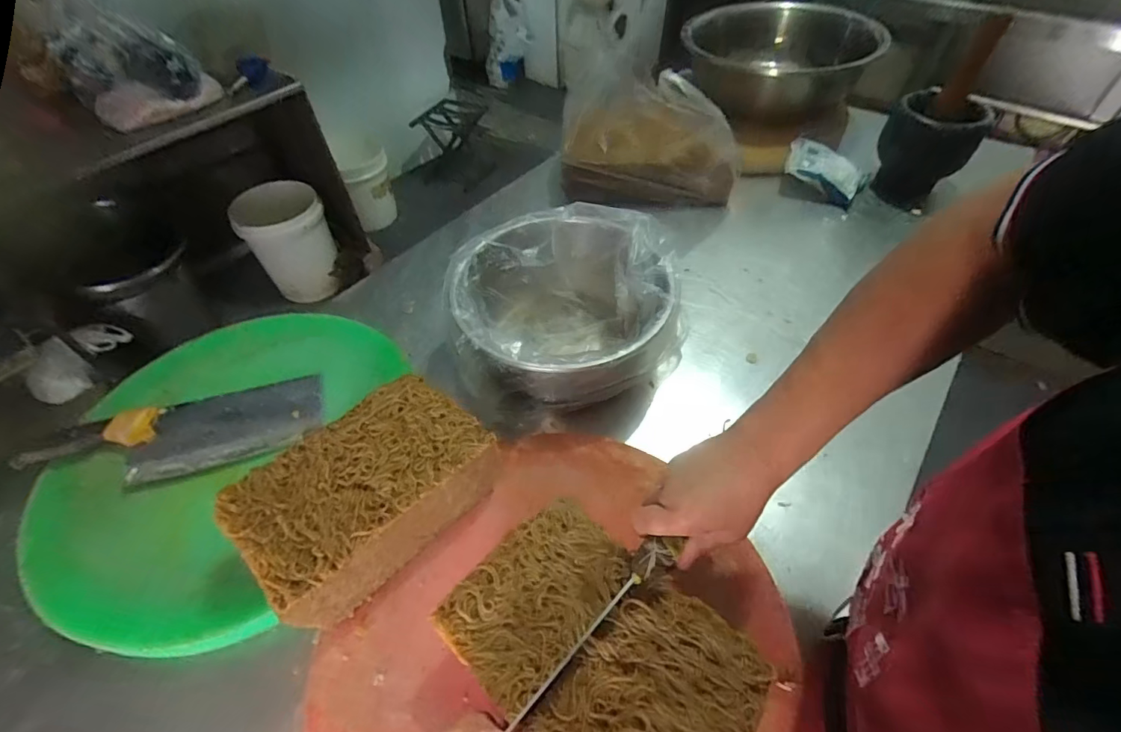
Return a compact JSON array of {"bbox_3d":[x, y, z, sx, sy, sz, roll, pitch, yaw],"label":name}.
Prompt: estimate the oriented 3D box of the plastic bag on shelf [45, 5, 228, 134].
[{"bbox_3d":[-1.085,-0.768,1.228,0.134,0.225,0.282,35,60,26],"label":"plastic bag on shelf"}]

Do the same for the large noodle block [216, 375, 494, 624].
[{"bbox_3d":[-0.183,0.118,0.471,0.216,0.078,0.138,-37,59,-25],"label":"large noodle block"}]

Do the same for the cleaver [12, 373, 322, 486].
[{"bbox_3d":[-0.444,0.081,0.566,0.295,0.033,0.106,-16,52,-10],"label":"cleaver"}]

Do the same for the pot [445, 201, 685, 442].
[{"bbox_3d":[0.007,-0.073,0.635,0.265,0.144,0.272,-1,51,1],"label":"pot"}]

